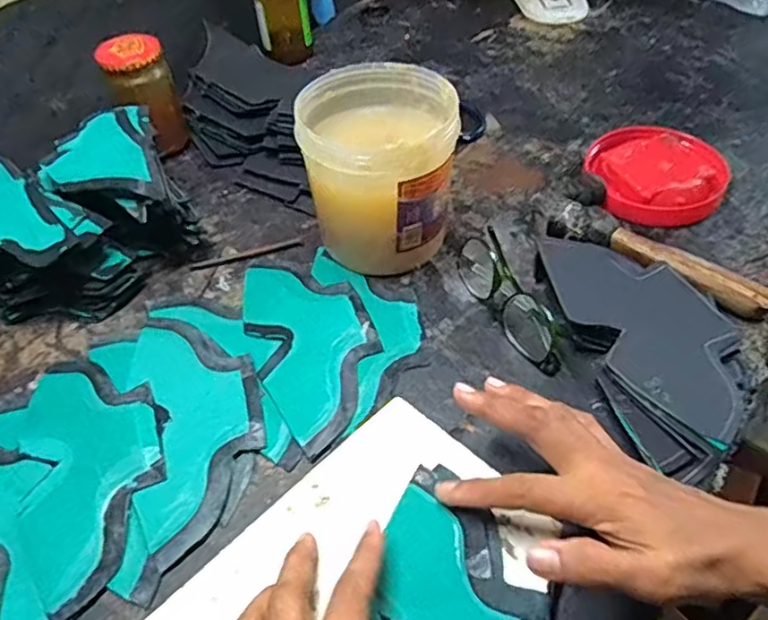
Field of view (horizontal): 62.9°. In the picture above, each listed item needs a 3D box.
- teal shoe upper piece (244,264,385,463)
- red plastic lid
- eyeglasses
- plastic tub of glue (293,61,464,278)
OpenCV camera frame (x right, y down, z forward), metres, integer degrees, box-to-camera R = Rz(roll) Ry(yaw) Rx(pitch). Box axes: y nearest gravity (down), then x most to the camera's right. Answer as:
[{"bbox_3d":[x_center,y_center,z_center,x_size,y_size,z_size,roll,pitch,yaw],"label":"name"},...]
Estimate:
[{"bbox_3d":[-0.052,0.022,0.478,0.086,0.006,0.183,-17,49,-11],"label":"teal shoe upper piece"},{"bbox_3d":[0.247,-0.123,0.572,0.119,0.023,0.115,-2,48,2],"label":"red plastic lid"},{"bbox_3d":[0.101,-0.013,0.483,0.045,0.029,0.140,-21,50,-14],"label":"eyeglasses"},{"bbox_3d":[-0.001,-0.109,0.507,0.113,0.128,0.113,-2,48,2],"label":"plastic tub of glue"}]

